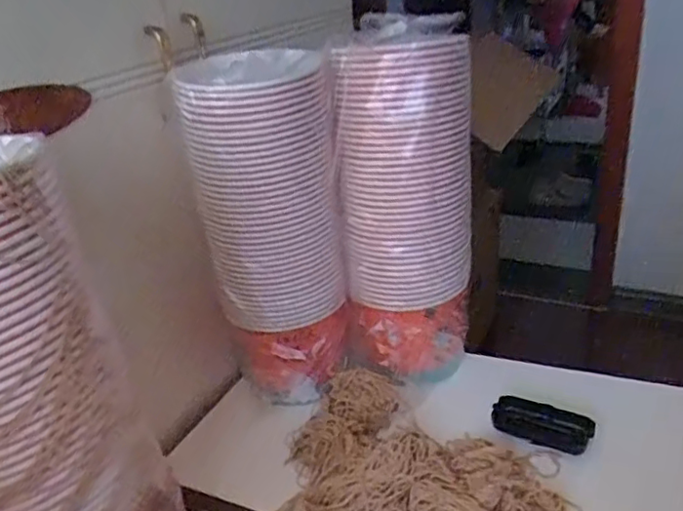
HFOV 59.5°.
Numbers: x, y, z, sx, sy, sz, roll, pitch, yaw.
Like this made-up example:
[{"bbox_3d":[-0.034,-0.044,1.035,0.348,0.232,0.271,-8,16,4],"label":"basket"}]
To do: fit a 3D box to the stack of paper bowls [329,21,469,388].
[{"bbox_3d":[0.084,-0.064,0.726,0.142,0.405,0.127,1,27,15],"label":"stack of paper bowls"}]

